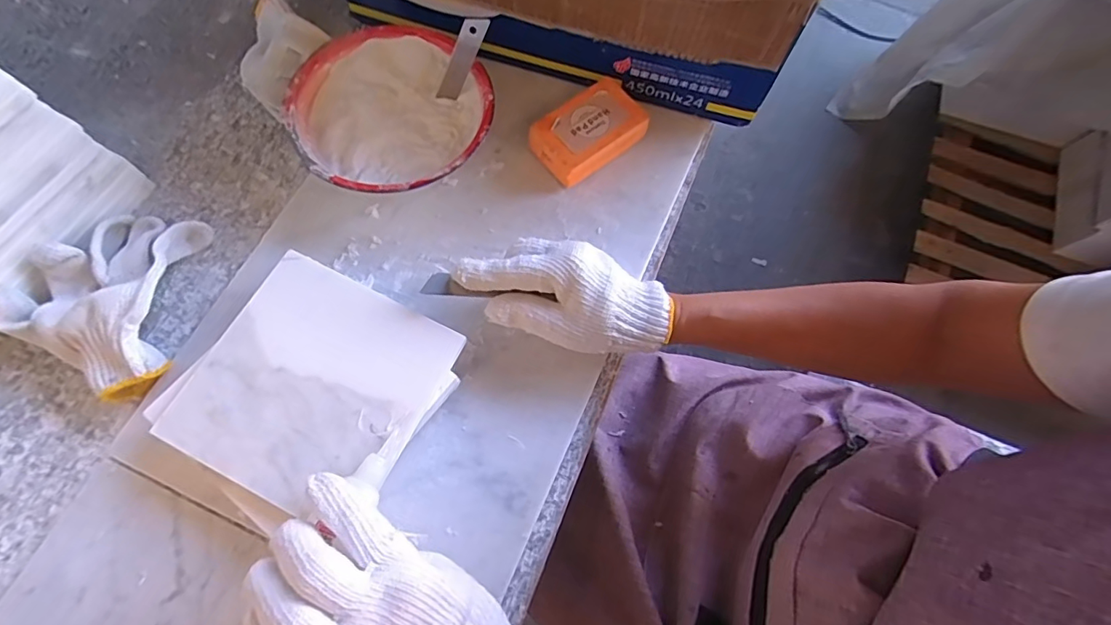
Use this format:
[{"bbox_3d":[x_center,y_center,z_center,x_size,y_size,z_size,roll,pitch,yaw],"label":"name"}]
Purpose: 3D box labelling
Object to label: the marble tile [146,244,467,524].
[{"bbox_3d":[-0.167,0.048,0.350,0.149,0.007,0.150,26,71,8],"label":"marble tile"}]

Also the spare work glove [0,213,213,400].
[{"bbox_3d":[-0.353,-0.012,0.389,0.123,0.050,0.155,0,70,-2],"label":"spare work glove"}]

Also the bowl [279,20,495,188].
[{"bbox_3d":[-0.138,-0.164,0.440,0.158,0.051,0.160,1,70,-2],"label":"bowl"}]

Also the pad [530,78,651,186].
[{"bbox_3d":[0.032,-0.160,0.453,0.098,0.036,0.064,-39,76,-14],"label":"pad"}]

